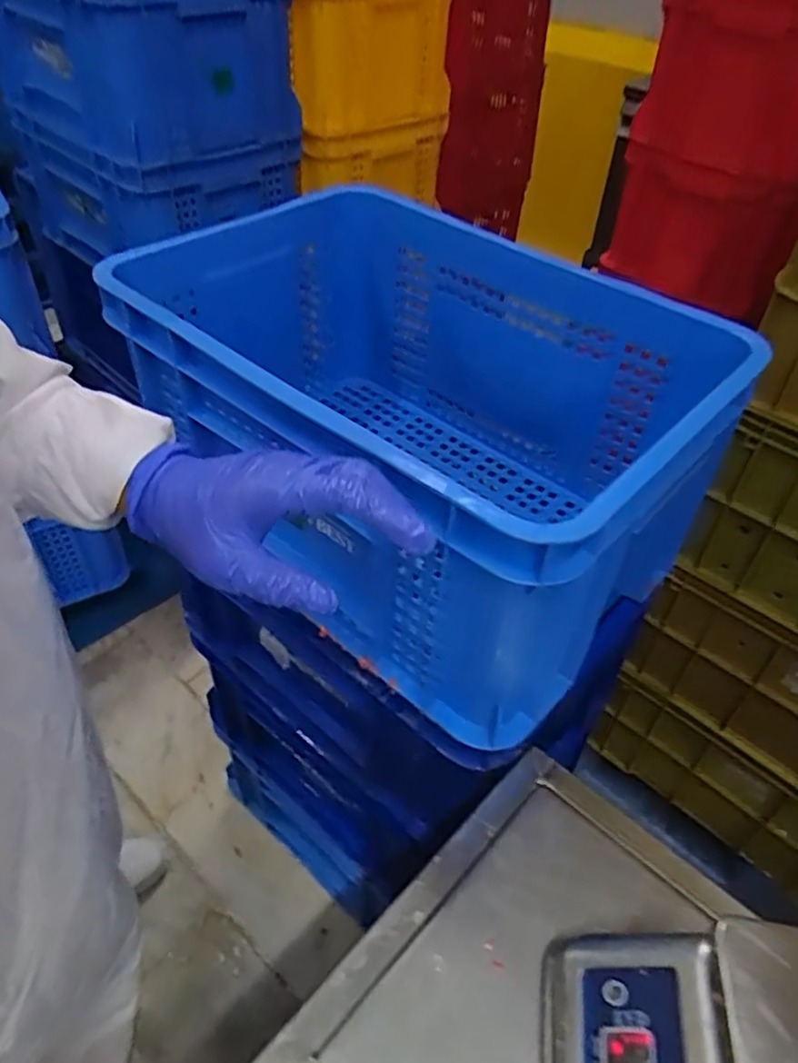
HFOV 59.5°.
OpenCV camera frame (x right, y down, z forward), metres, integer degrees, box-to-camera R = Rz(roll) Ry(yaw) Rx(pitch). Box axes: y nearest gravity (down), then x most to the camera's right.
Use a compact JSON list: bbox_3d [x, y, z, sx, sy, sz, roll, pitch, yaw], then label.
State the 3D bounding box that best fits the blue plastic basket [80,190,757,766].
[{"bbox_3d":[-0.006,-0.124,0.702,0.570,0.248,0.337,34,51,28],"label":"blue plastic basket"}]

